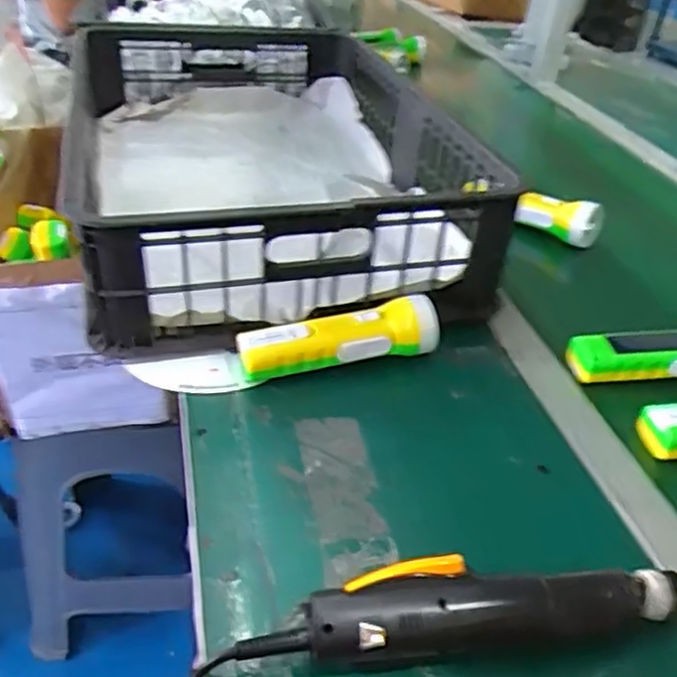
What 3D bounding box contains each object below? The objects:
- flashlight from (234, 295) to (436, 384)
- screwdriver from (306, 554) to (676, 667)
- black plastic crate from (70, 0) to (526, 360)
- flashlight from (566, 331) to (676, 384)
[{"bbox_3d":[0.002,0.004,0.603,0.178,0.051,0.048,-10,37,-19],"label":"flashlight"},{"bbox_3d":[0.107,0.156,0.406,0.254,0.047,0.045,-4,36,-12],"label":"screwdriver"},{"bbox_3d":[-0.091,-0.229,0.839,0.405,0.151,0.627,-6,36,-14],"label":"black plastic crate"},{"bbox_3d":[0.302,0.011,0.634,0.181,0.051,0.051,2,35,-4],"label":"flashlight"}]

